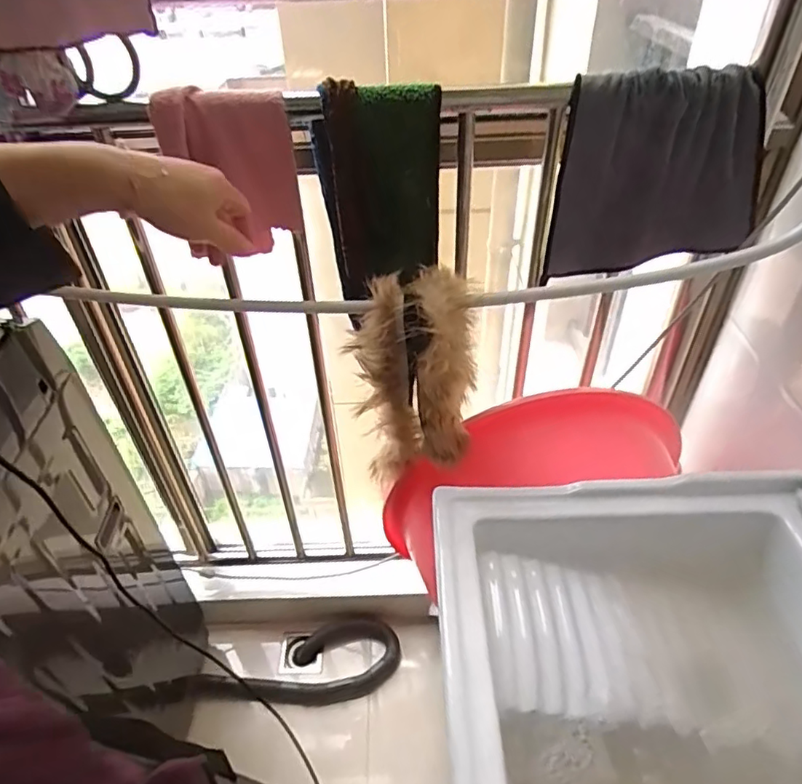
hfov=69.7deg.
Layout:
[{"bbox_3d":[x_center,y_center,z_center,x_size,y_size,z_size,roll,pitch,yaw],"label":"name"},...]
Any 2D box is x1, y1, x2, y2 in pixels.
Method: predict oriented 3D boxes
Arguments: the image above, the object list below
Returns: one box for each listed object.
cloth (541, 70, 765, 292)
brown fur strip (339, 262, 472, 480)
[{"bbox_3d":[0.341,-0.284,0.764,0.251,0.250,0.071,-5,42,-4],"label":"cloth"},{"bbox_3d":[0.017,-0.001,0.833,0.160,0.352,0.093,10,43,12],"label":"brown fur strip"}]

